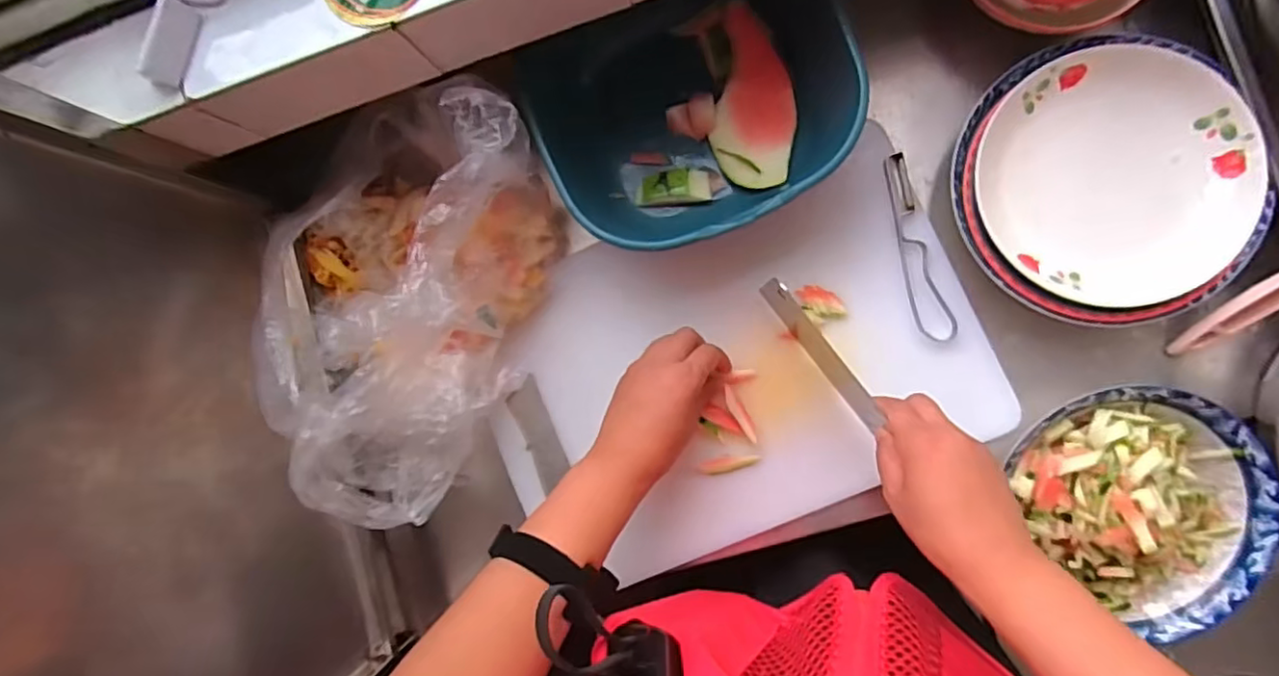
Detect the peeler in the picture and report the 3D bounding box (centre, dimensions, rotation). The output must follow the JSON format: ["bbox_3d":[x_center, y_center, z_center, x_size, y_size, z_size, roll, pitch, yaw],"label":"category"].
[{"bbox_3d":[0.234,-0.076,0.533,0.030,0.007,0.163,-16,88,7],"label":"peeler"}]

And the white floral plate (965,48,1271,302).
[{"bbox_3d":[0.361,-0.123,0.484,0.186,0.029,0.190,0,89,11],"label":"white floral plate"}]

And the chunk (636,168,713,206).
[{"bbox_3d":[0.030,-0.134,0.553,0.066,0.014,0.031,-5,89,7],"label":"chunk"}]

